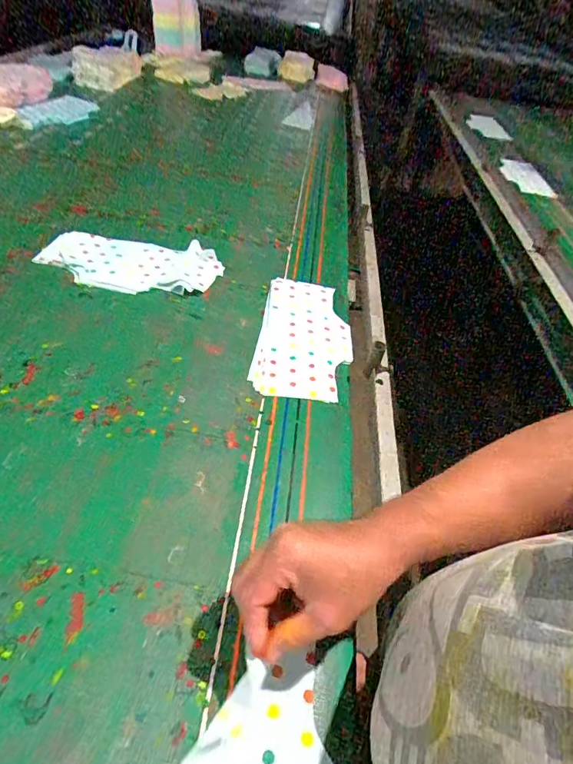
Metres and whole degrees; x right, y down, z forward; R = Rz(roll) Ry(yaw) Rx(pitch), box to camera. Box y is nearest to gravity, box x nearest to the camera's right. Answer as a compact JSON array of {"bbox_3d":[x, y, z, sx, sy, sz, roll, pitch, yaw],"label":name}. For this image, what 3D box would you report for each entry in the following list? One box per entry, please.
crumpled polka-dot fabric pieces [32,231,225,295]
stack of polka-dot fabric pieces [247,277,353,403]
[{"bbox_3d":[-0.271,-0.214,0.797,0.298,0.017,0.164,6,42,-2],"label":"crumpled polka-dot fabric pieces"},{"bbox_3d":[0.032,-0.082,0.710,0.141,0.007,0.286,8,42,0],"label":"stack of polka-dot fabric pieces"}]

